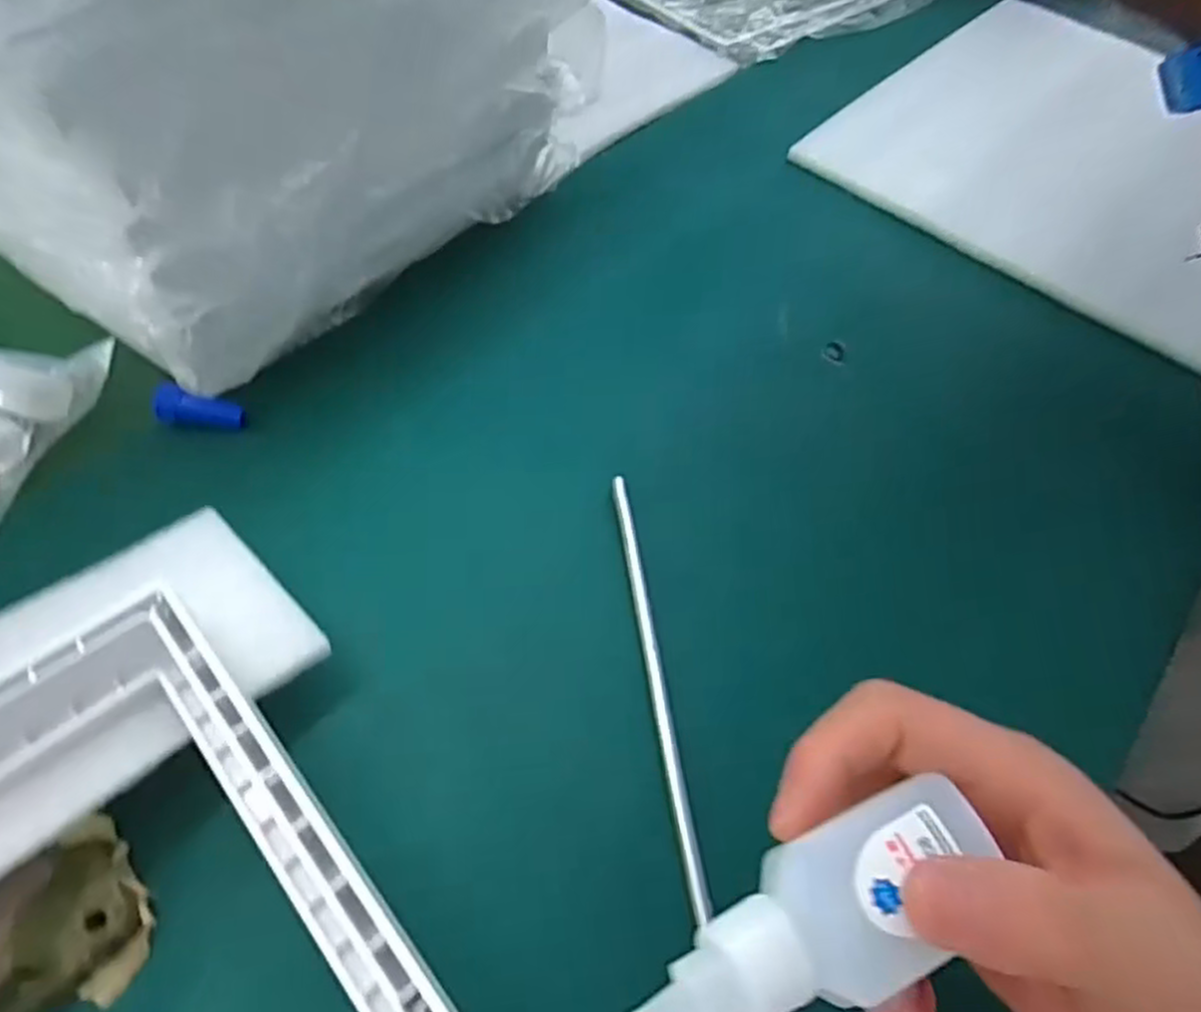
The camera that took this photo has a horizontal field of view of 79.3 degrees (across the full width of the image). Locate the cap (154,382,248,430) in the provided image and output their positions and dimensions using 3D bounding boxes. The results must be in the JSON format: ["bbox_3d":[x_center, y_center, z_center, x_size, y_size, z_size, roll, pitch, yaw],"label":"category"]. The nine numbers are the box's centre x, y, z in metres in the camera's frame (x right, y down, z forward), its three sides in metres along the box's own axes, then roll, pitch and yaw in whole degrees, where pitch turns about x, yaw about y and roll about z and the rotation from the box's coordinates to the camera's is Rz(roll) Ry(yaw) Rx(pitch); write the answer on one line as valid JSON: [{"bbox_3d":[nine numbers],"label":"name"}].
[{"bbox_3d":[-0.201,-0.048,0.365,0.042,0.015,0.016,12,56,-11],"label":"cap"}]

